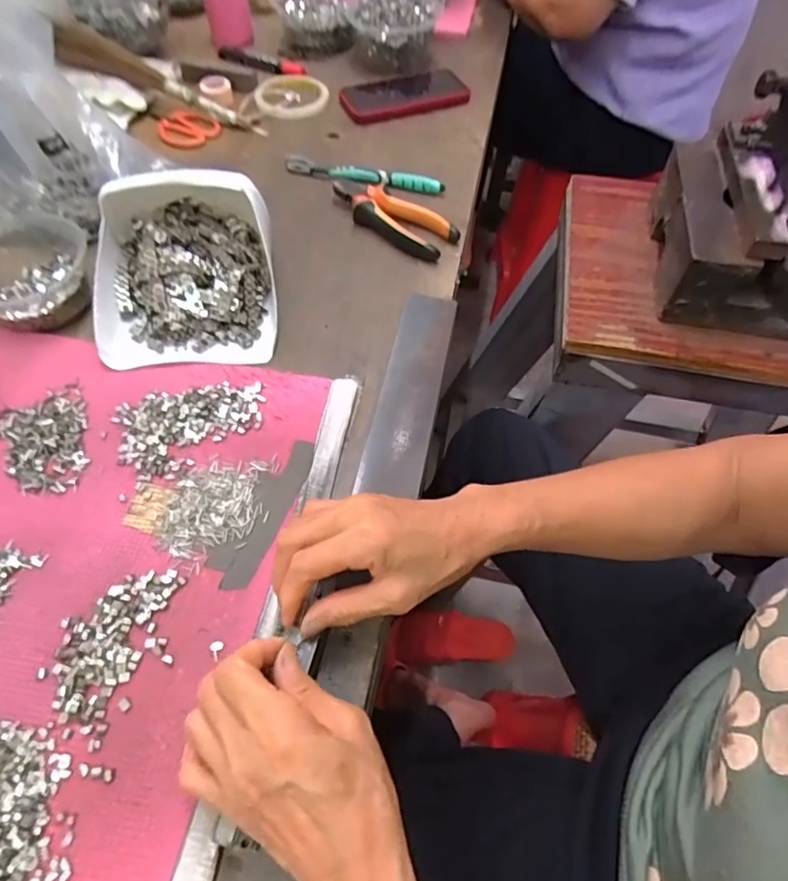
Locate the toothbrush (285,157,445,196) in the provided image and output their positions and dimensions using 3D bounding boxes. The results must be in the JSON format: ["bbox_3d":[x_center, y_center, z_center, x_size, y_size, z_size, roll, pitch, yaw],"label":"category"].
[{"bbox_3d":[-0.035,-0.308,0.639,0.186,0.019,0.017,13,57,5],"label":"toothbrush"}]

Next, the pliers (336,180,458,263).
[{"bbox_3d":[-0.003,-0.238,0.592,0.147,0.024,0.054,38,62,19],"label":"pliers"}]

